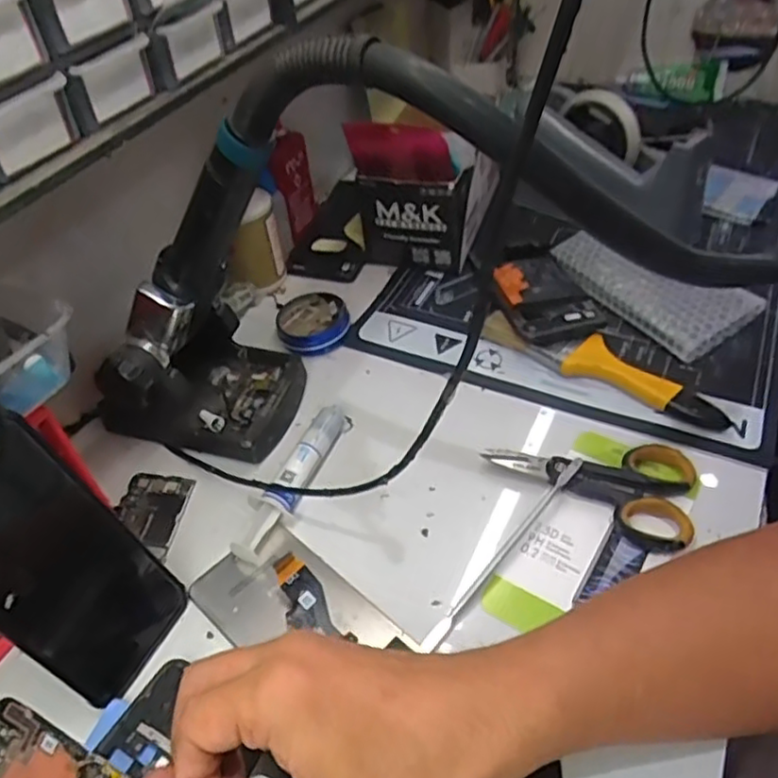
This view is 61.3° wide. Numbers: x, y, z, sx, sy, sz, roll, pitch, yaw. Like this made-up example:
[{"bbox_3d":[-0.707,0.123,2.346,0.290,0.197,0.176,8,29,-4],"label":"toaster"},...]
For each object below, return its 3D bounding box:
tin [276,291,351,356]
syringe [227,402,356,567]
[{"bbox_3d":[-0.066,-0.059,0.579,0.062,0.015,0.066,-2,45,2],"label":"tin"},{"bbox_3d":[-0.067,0.060,0.462,0.028,0.023,0.133,13,47,17],"label":"syringe"}]

